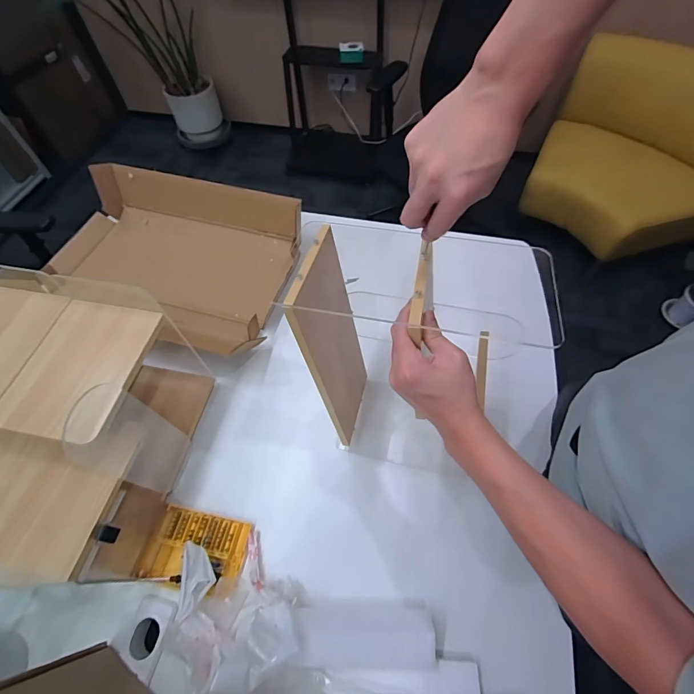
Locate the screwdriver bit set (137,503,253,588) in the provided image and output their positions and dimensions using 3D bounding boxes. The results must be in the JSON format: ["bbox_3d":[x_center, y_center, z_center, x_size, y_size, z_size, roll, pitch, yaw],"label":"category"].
[{"bbox_3d":[-0.242,0.328,0.593,0.152,0.021,0.107,9,59,7],"label":"screwdriver bit set"}]

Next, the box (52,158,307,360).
[{"bbox_3d":[-0.428,-0.212,0.876,0.581,0.140,0.410,16,60,11],"label":"box"}]

